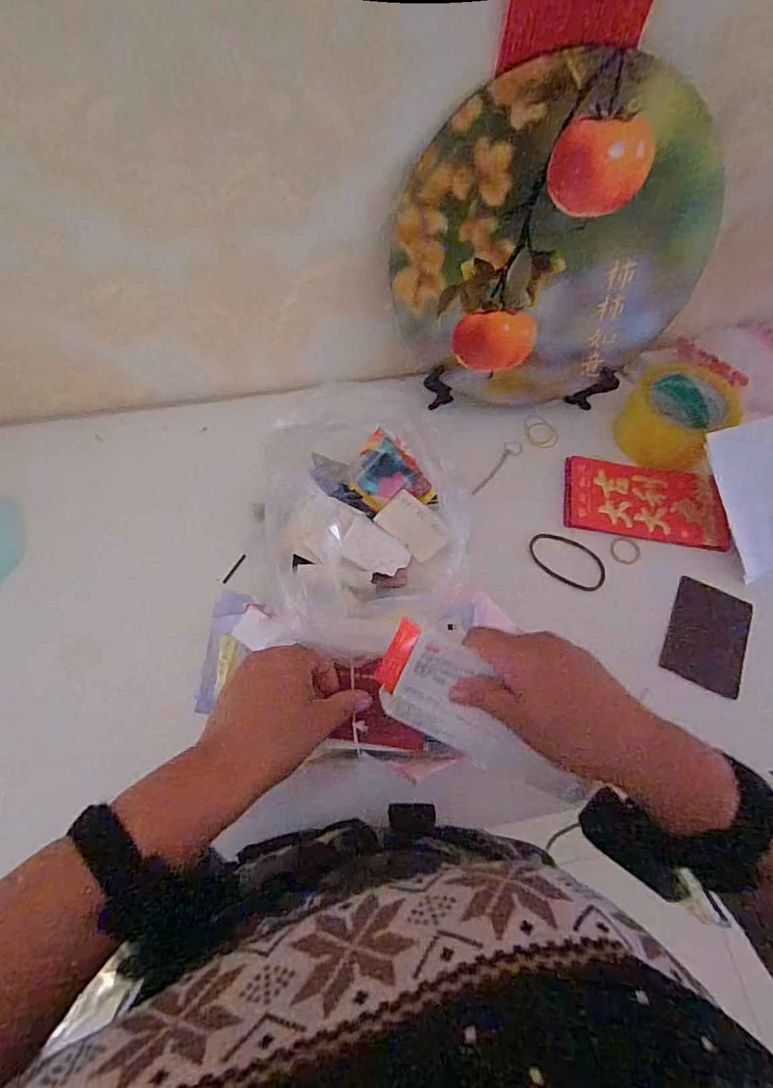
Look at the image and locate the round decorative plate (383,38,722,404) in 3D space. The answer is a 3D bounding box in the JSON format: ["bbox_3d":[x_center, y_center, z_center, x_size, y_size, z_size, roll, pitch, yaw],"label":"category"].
[{"bbox_3d":[0.147,-0.257,0.460,0.271,0.275,0.010,-17,47,20],"label":"round decorative plate"}]

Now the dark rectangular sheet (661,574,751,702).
[{"bbox_3d":[0.304,0.086,0.471,0.069,0.010,0.097,21,66,9],"label":"dark rectangular sheet"}]

